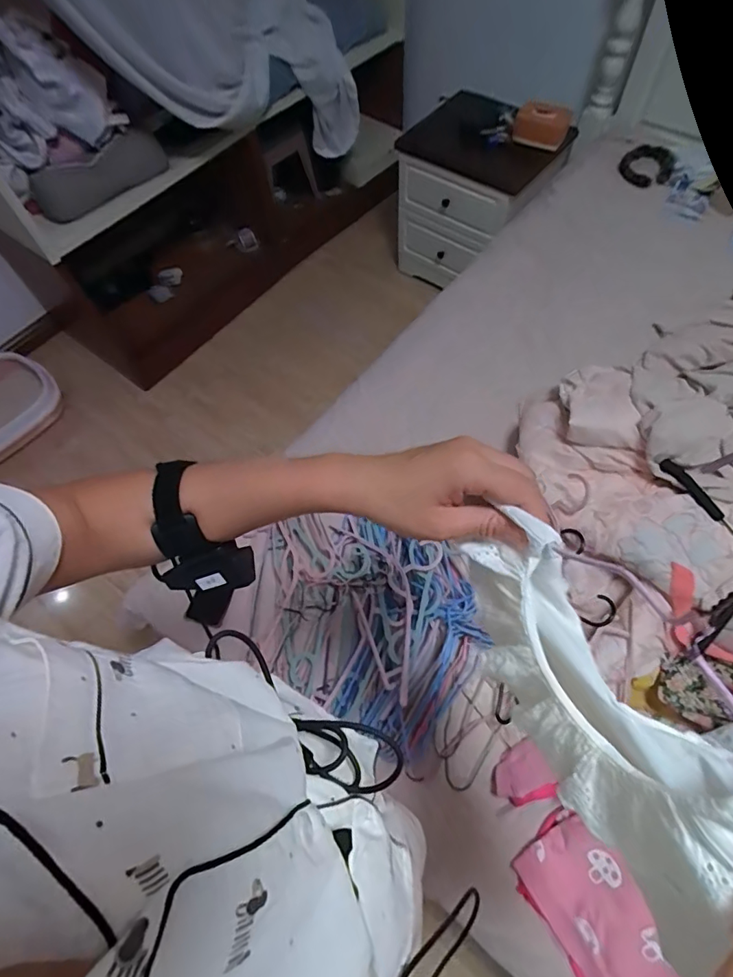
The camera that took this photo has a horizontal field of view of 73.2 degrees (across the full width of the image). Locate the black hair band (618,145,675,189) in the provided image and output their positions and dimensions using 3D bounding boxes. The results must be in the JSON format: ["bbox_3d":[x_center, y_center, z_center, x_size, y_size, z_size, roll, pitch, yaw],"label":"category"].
[{"bbox_3d":[0.857,-0.990,1.500,0.152,0.034,0.219,26,66,16],"label":"black hair band"}]

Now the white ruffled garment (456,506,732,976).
[{"bbox_3d":[0.138,0.113,0.283,0.088,0.127,0.250,-28,64,-12],"label":"white ruffled garment"}]

